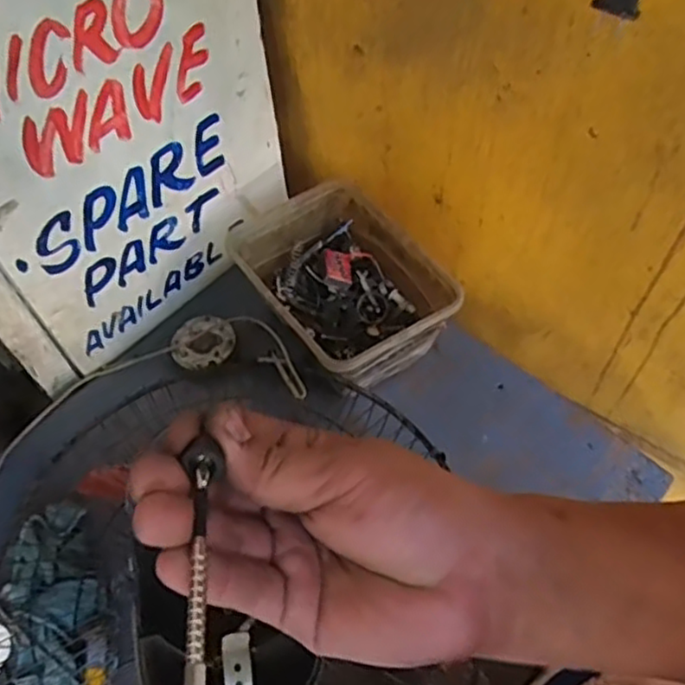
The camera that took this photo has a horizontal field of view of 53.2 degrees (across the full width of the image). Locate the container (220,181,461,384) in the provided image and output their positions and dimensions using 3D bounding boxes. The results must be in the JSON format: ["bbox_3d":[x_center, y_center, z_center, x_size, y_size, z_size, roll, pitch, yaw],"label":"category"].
[{"bbox_3d":[-0.011,-0.071,0.912,0.214,0.103,0.284,-32,61,-16],"label":"container"}]

